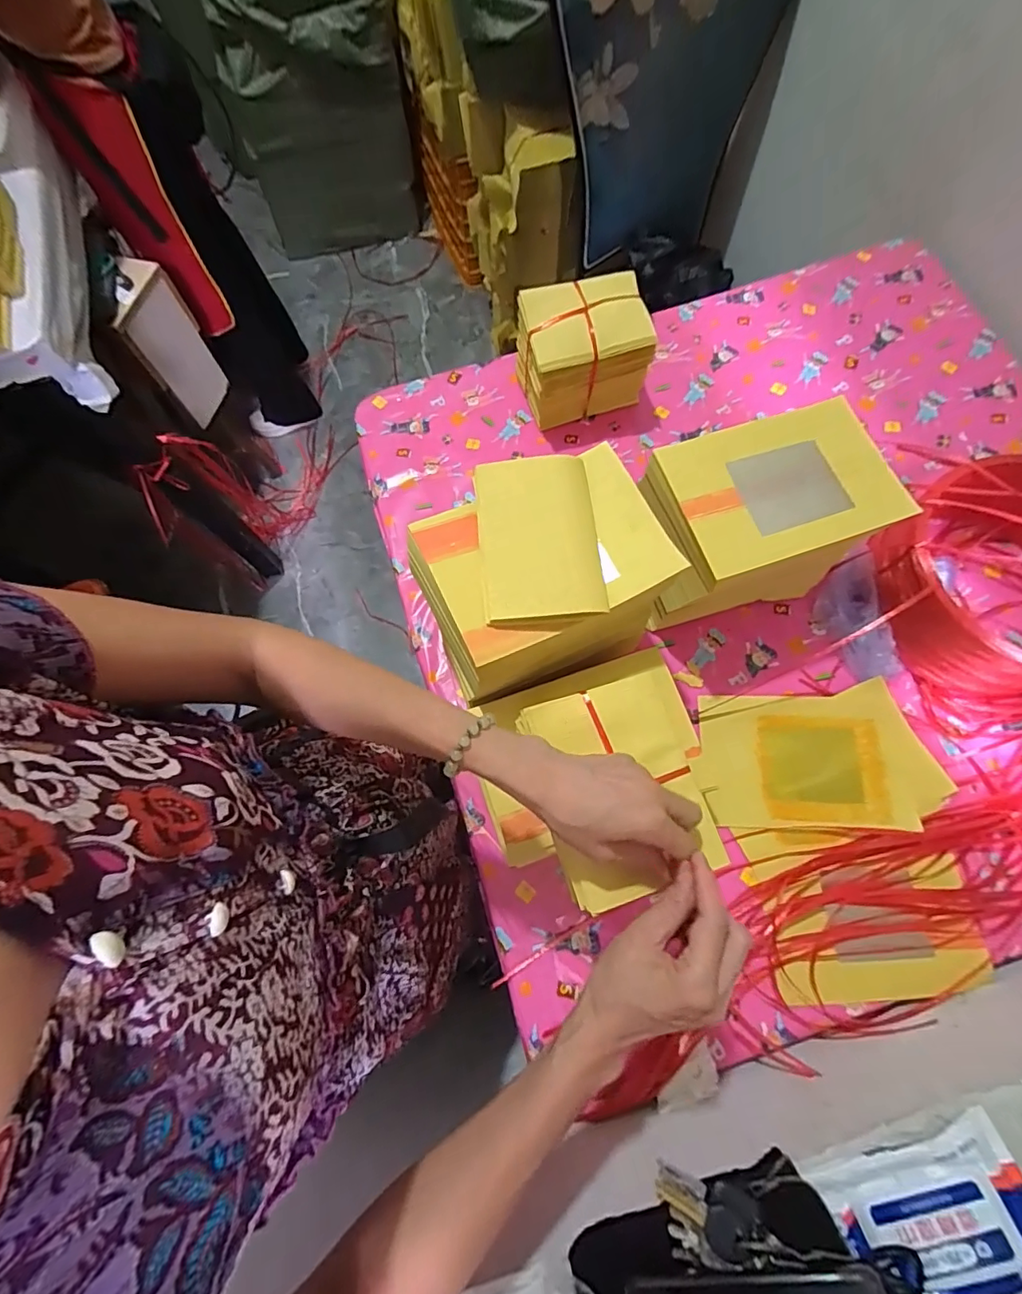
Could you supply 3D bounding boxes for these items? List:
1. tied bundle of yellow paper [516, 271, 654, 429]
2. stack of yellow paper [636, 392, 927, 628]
[{"bbox_3d":[0.102,-0.423,0.743,0.164,0.153,0.115,-15,72,-3],"label":"tied bundle of yellow paper"},{"bbox_3d":[0.275,-0.143,0.615,0.240,0.182,0.169,-14,72,-2],"label":"stack of yellow paper"}]

